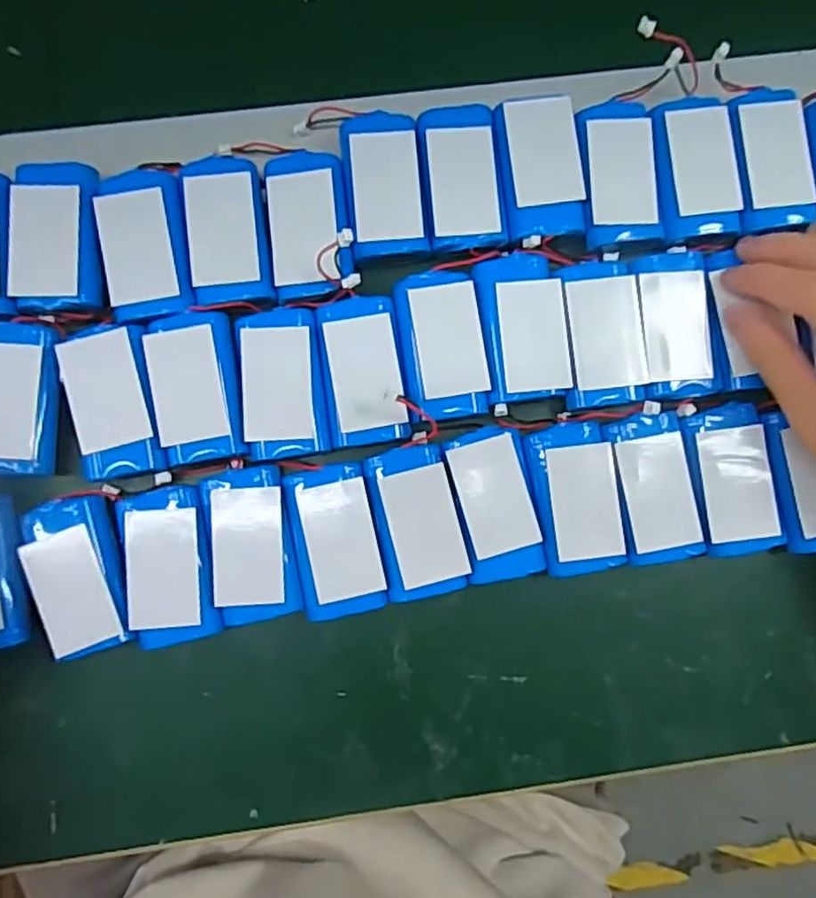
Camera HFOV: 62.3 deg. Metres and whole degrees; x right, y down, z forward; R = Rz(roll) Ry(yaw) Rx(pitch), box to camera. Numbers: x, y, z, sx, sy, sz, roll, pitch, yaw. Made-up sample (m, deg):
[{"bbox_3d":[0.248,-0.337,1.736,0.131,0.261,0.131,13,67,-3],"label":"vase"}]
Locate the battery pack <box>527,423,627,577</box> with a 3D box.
[{"bbox_3d":[0.076,0.022,0.304,0.037,0.009,0.066,-8,84,-3],"label":"battery pack"}]

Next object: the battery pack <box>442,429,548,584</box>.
[{"bbox_3d":[0.040,0.025,0.304,0.035,0.009,0.067,-12,85,-3],"label":"battery pack"}]

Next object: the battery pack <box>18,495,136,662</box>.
[{"bbox_3d":[-0.144,0.055,0.294,0.036,0.015,0.065,-14,85,-4],"label":"battery pack"}]

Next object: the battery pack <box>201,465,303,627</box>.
[{"bbox_3d":[-0.069,0.043,0.298,0.034,0.011,0.066,-10,85,-3],"label":"battery pack"}]

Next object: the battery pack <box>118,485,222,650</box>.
[{"bbox_3d":[-0.105,0.052,0.297,0.036,0.012,0.067,-9,84,-3],"label":"battery pack"}]

